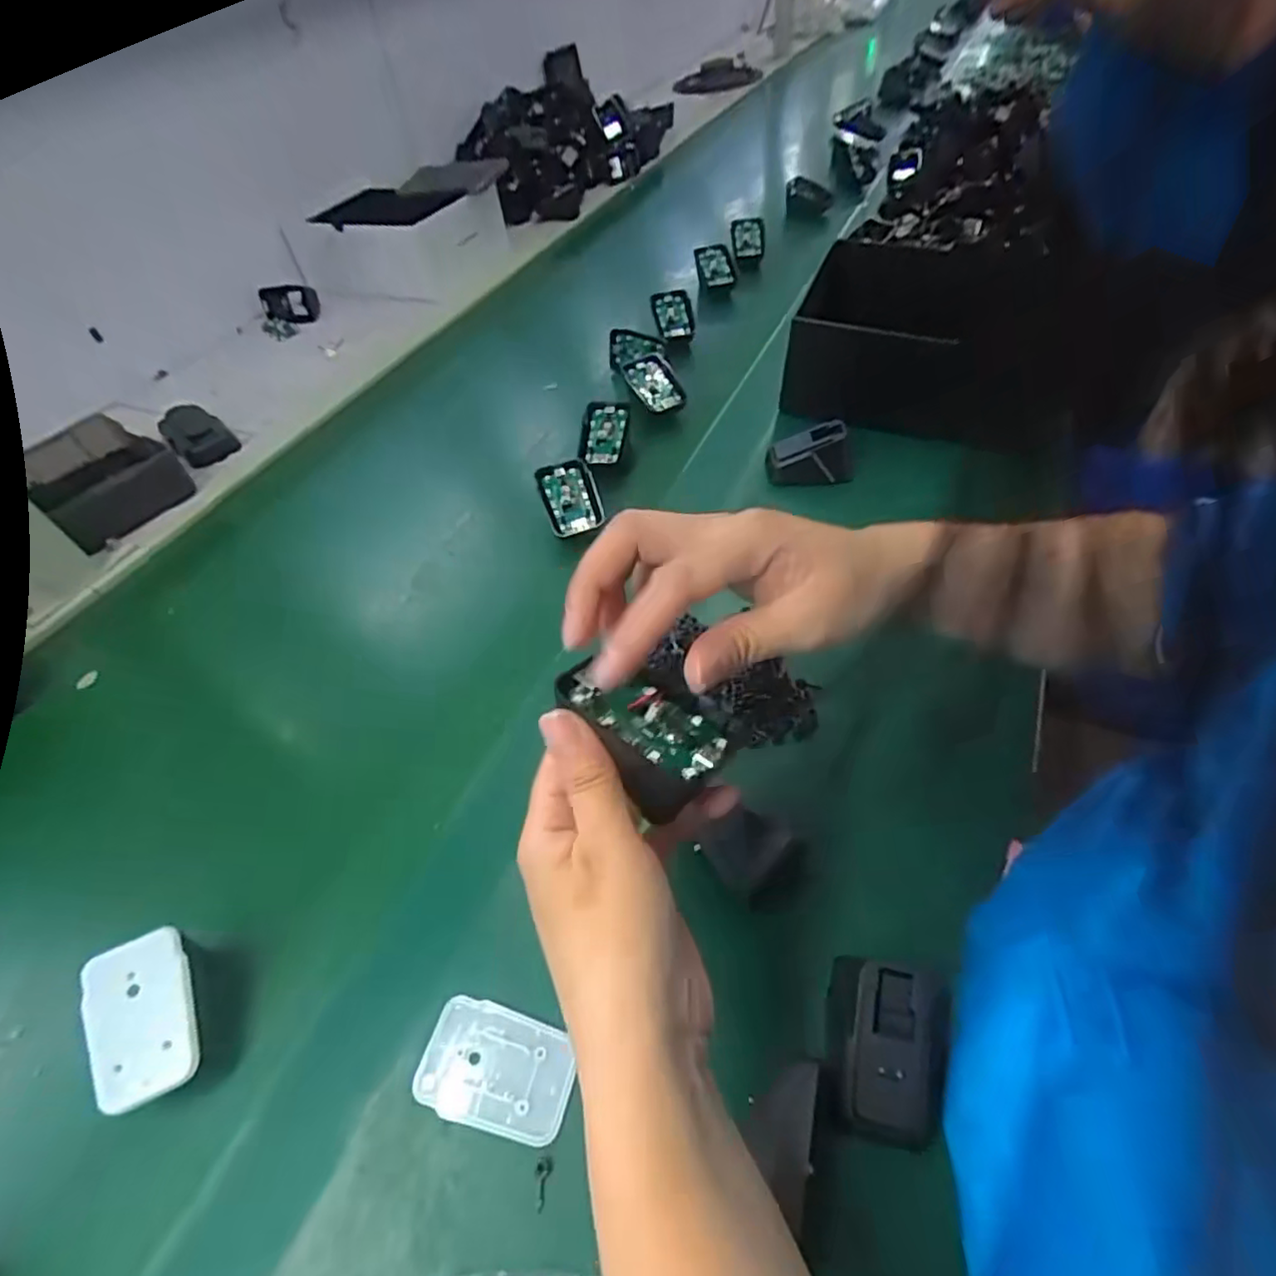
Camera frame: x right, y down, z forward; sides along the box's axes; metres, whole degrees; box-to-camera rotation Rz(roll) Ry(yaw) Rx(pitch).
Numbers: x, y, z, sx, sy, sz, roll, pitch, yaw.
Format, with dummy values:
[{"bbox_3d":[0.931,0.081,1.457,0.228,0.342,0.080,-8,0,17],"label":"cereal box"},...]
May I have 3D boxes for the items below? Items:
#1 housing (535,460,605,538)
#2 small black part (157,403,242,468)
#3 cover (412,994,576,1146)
[{"bbox_3d":[-0.056,-0.115,0.520,0.045,0.012,0.068,-18,73,-4],"label":"housing"},{"bbox_3d":[-0.453,-0.210,0.649,0.109,0.020,0.051,35,62,30],"label":"small black part"},{"bbox_3d":[-0.064,0.196,0.290,0.068,0.007,0.045,8,51,13],"label":"cover"}]

